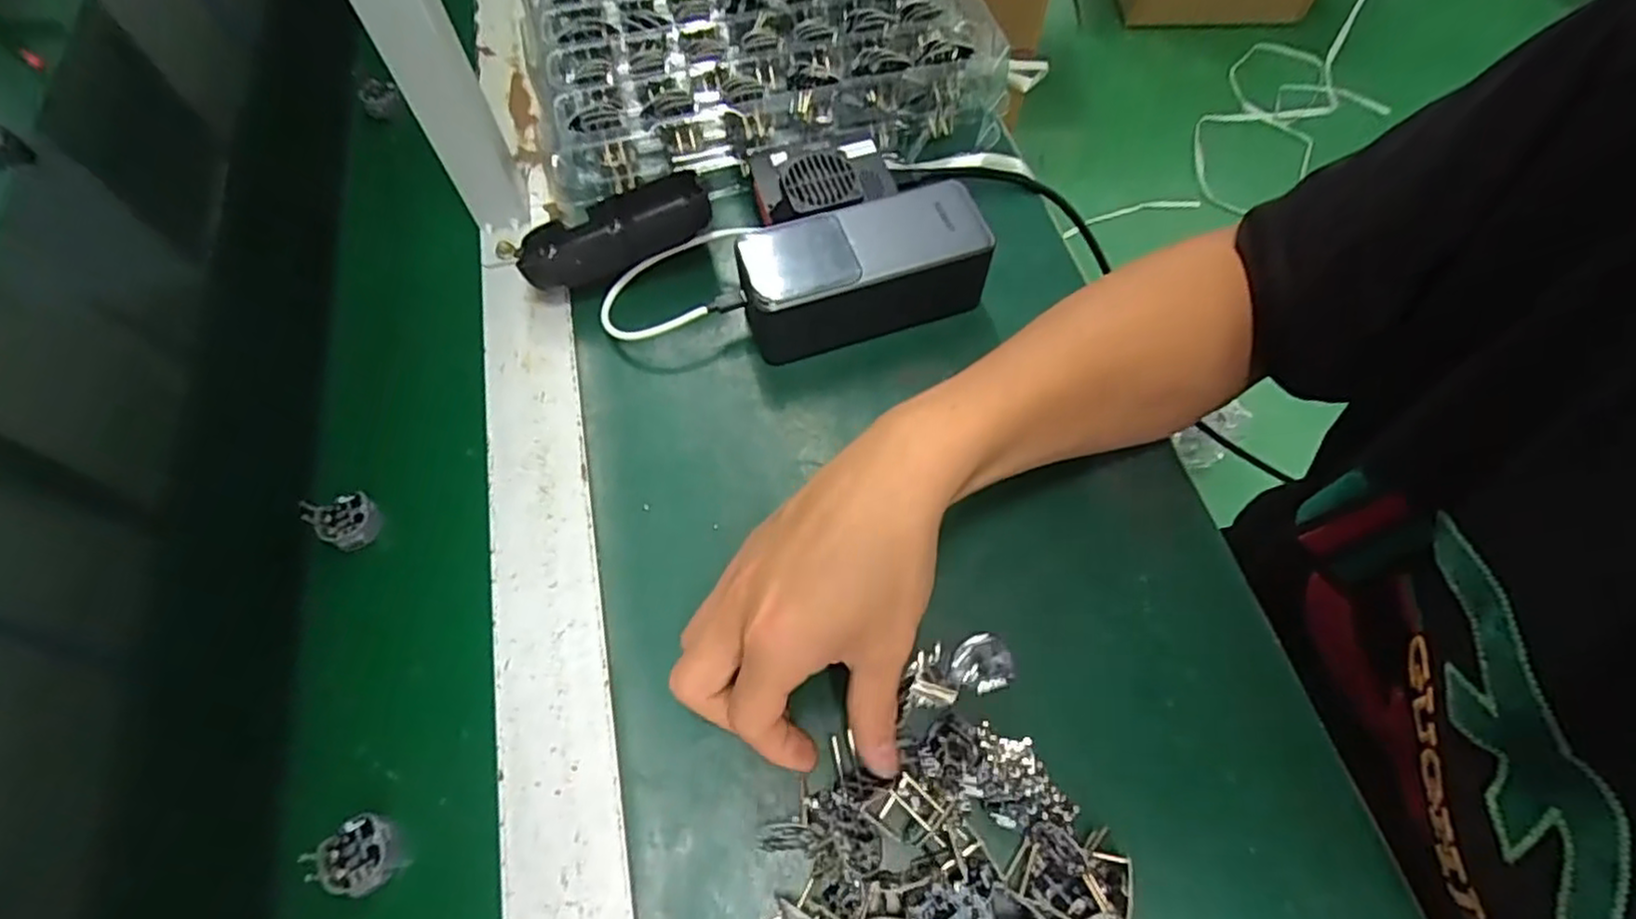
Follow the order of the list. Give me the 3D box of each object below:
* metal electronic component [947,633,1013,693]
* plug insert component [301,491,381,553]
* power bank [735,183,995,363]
[{"bbox_3d":[0.072,0.091,0.318,0.028,0.004,0.025,-14,64,-7],"label":"metal electronic component"},{"bbox_3d":[-0.238,0.029,0.361,0.035,0.018,0.027,27,66,13],"label":"plug insert component"},{"bbox_3d":[0.023,-0.101,0.387,0.127,0.052,0.057,-20,65,-9],"label":"power bank"}]

